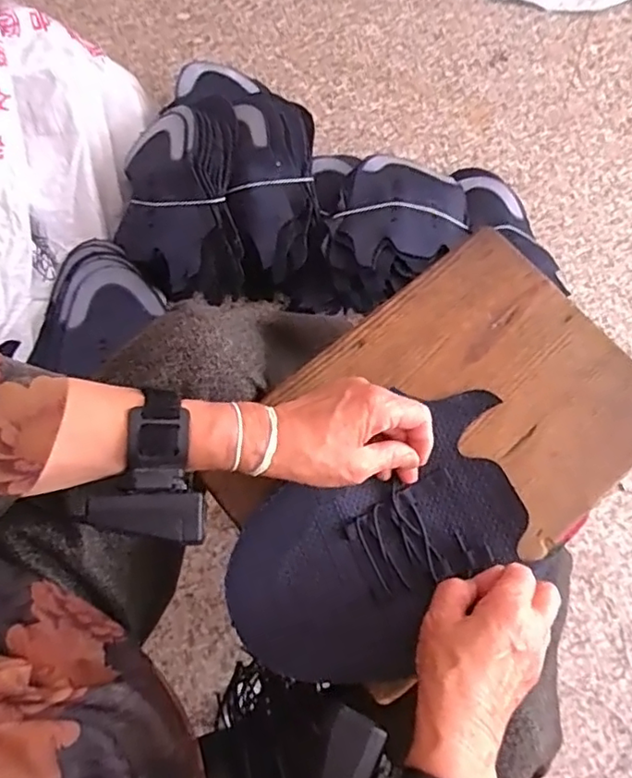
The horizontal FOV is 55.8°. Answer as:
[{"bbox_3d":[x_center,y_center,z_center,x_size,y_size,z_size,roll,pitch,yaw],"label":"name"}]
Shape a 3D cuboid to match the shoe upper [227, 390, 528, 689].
[{"bbox_3d":[0.055,0.114,0.439,0.241,0.022,0.141,-30,77,-9],"label":"shoe upper"}]

